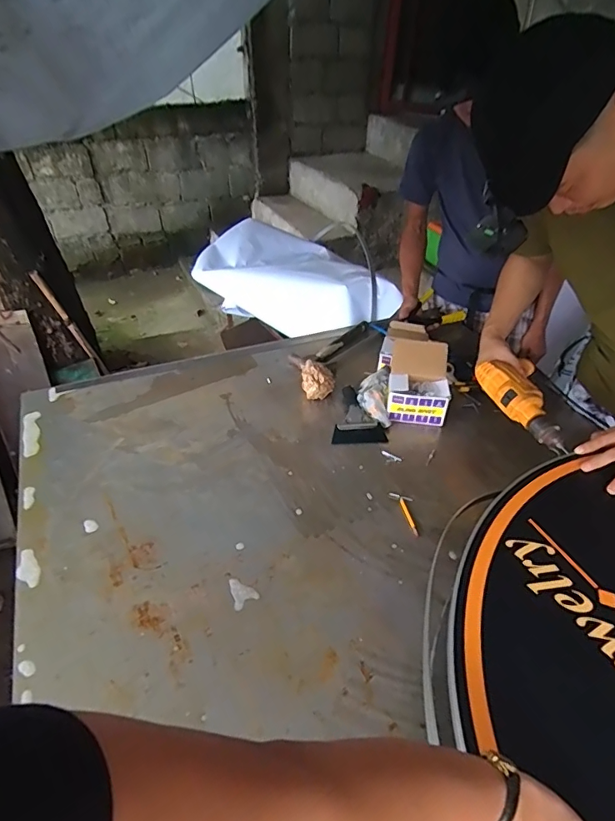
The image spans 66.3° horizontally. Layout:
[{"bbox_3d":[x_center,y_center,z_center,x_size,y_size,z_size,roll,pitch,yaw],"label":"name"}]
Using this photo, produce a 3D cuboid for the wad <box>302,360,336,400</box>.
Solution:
[{"bbox_3d":[0.026,-0.065,1.128,0.080,0.082,0.054,0,39,-1],"label":"wad"}]

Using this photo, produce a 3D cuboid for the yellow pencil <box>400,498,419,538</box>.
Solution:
[{"bbox_3d":[0.187,0.195,0.867,0.012,0.004,0.083,-7,40,-9],"label":"yellow pencil"}]

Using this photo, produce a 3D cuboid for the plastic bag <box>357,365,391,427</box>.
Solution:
[{"bbox_3d":[0.153,-0.031,1.099,0.074,0.060,0.163,4,39,3],"label":"plastic bag"}]

